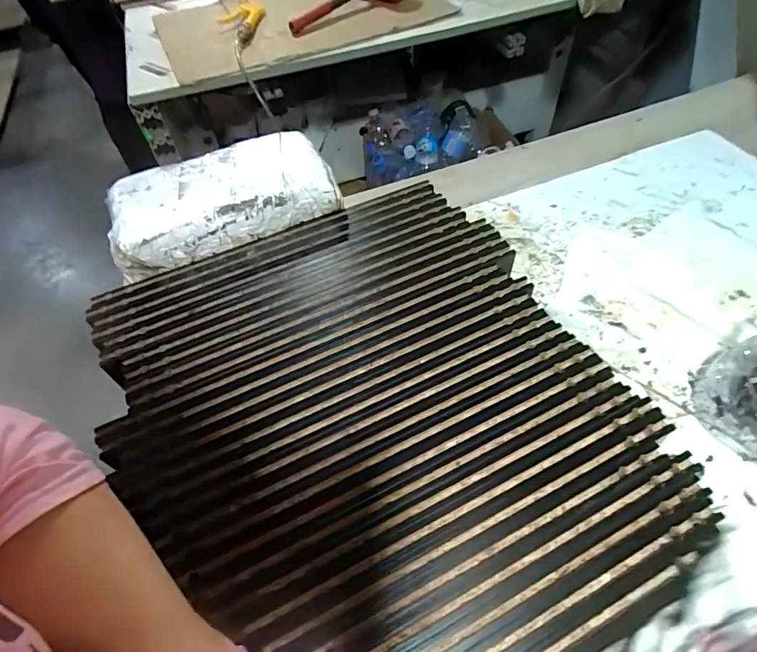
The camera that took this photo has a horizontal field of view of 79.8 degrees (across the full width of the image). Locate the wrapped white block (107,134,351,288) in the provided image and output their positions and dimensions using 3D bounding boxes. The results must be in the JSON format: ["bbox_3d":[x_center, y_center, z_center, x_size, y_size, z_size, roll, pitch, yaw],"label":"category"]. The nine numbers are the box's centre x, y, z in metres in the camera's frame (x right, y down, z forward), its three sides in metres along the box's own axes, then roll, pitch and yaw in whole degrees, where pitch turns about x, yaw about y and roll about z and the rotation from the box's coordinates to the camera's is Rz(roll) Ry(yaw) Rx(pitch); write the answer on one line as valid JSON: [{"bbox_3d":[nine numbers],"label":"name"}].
[{"bbox_3d":[-0.175,-0.145,0.500,0.246,0.048,0.120,-18,54,-10],"label":"wrapped white block"}]

